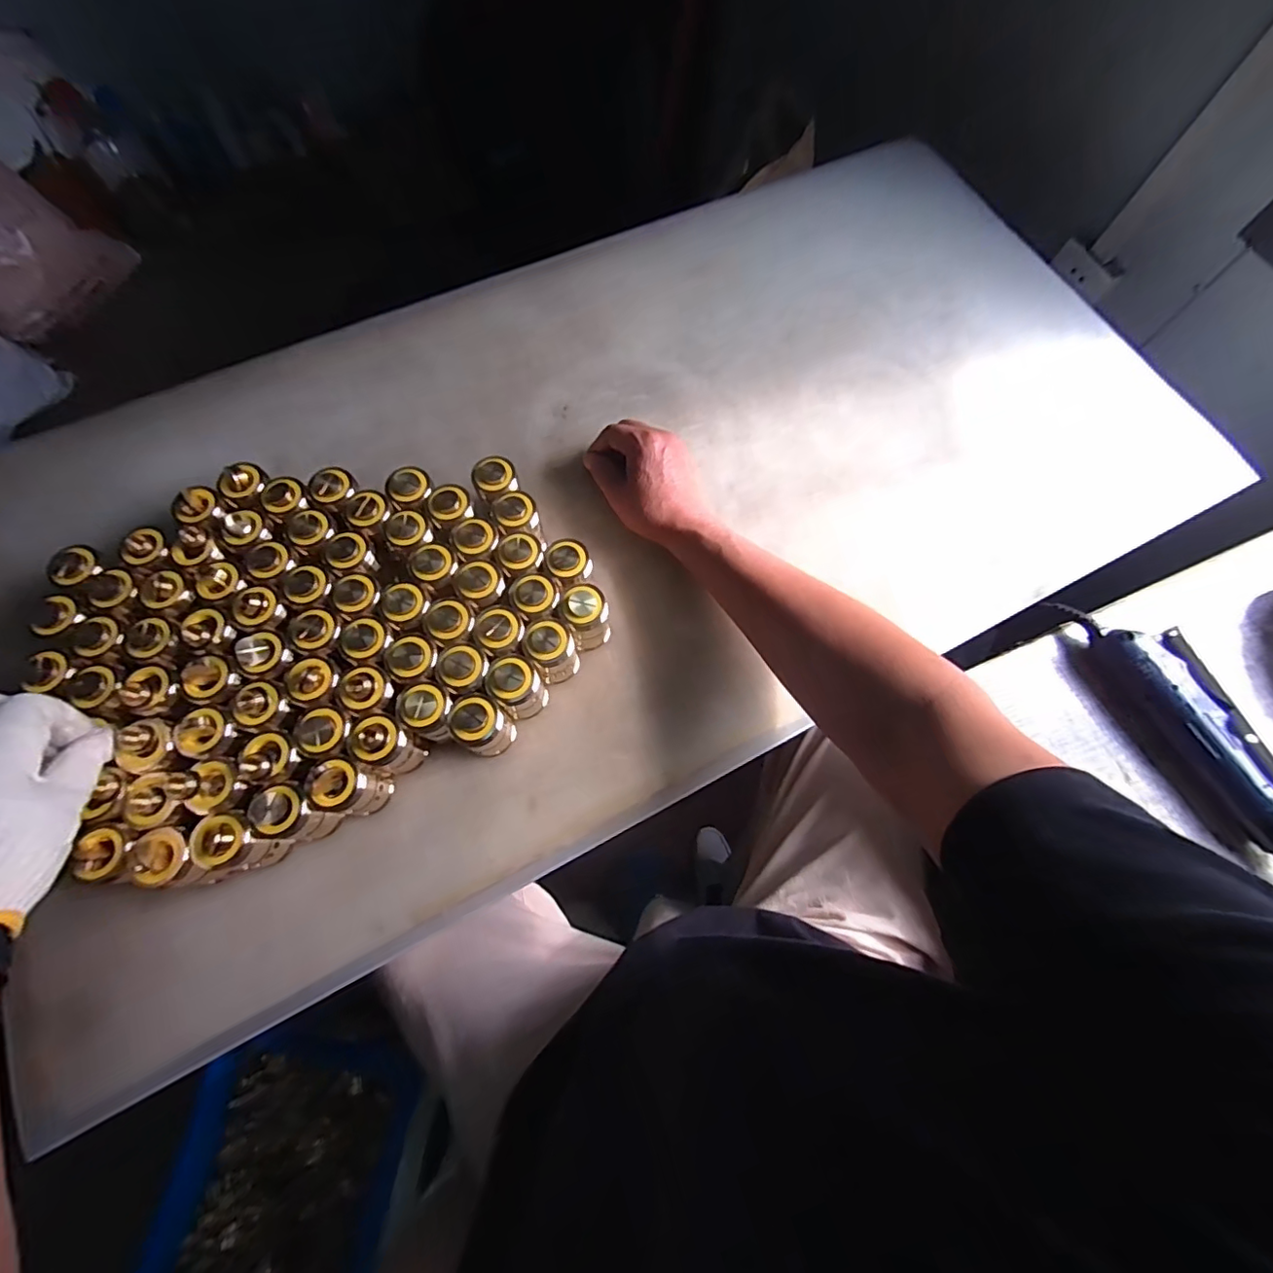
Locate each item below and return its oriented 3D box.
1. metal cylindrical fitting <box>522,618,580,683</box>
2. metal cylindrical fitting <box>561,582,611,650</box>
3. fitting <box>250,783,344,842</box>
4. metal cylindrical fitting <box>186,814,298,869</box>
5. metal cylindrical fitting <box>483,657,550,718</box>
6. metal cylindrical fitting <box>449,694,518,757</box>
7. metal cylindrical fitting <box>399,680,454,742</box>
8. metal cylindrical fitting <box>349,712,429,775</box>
[{"bbox_3d":[-0.069,0.010,0.452,0.037,0.070,0.039,1,73,-2],"label":"metal cylindrical fitting"},{"bbox_3d":[-0.041,-0.016,0.461,0.036,0.069,0.034,-7,73,-4],"label":"metal cylindrical fitting"},{"bbox_3d":[-0.247,0.130,0.403,0.037,0.067,0.037,1,73,-2],"label":"fitting"},{"bbox_3d":[-0.280,0.145,0.389,0.040,0.065,0.034,1,73,-2],"label":"metal cylindrical fitting"},{"bbox_3d":[-0.096,0.041,0.442,0.038,0.066,0.044,-42,79,-13],"label":"metal cylindrical fitting"},{"bbox_3d":[-0.120,0.072,0.429,0.044,0.063,0.041,43,76,10],"label":"metal cylindrical fitting"},{"bbox_3d":[-0.158,0.060,0.432,0.037,0.070,0.039,1,70,-2],"label":"metal cylindrical fitting"},{"bbox_3d":[-0.190,0.082,0.422,0.038,0.070,0.039,1,73,-2],"label":"metal cylindrical fitting"}]

